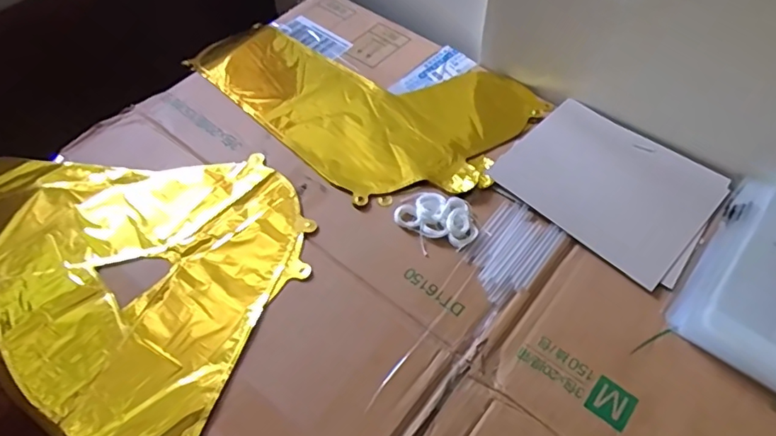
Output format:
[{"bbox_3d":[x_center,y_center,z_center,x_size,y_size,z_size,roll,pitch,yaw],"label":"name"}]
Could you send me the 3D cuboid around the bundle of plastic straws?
[{"bbox_3d":[0.116,0.030,0.518,0.068,0.004,0.103,33,62,21],"label":"bundle of plastic straws"}]

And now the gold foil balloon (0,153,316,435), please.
[{"bbox_3d":[-0.280,0.044,0.533,0.386,0.040,0.310,22,58,15],"label":"gold foil balloon"}]

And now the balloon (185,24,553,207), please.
[{"bbox_3d":[-0.046,-0.150,0.647,0.396,0.026,0.245,30,61,19],"label":"balloon"}]

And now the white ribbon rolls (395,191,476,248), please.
[{"bbox_3d":[0.050,-0.003,0.535,0.078,0.010,0.050,19,58,13],"label":"white ribbon rolls"}]

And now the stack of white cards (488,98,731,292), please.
[{"bbox_3d":[0.226,-0.035,0.561,0.197,0.011,0.163,37,63,23],"label":"stack of white cards"}]

